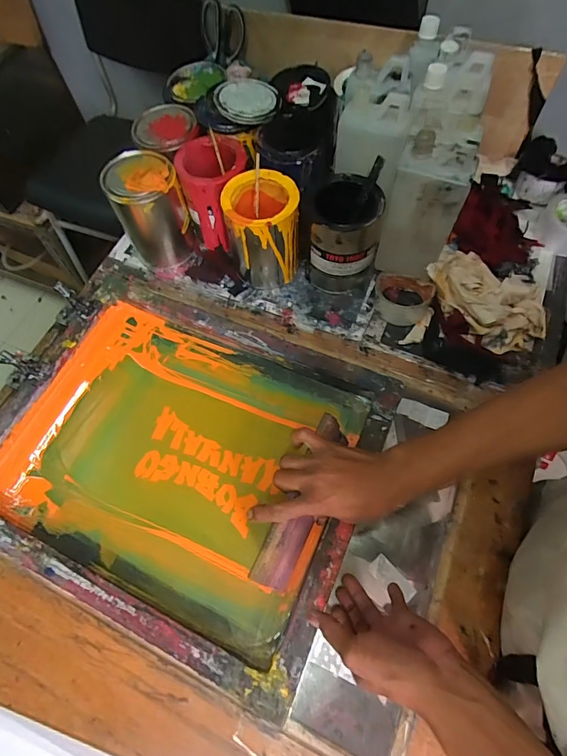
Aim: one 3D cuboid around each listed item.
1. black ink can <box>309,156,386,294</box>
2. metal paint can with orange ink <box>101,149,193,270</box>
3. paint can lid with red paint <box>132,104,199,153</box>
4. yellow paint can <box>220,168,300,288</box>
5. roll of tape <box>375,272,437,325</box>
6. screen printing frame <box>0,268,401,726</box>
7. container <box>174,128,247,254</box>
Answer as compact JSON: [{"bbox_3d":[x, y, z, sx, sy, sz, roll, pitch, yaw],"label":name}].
[{"bbox_3d":[0.095,-0.221,0.623,0.100,0.148,0.107,5,65,5],"label":"black ink can"},{"bbox_3d":[-0.215,-0.276,0.661,0.105,0.159,0.106,-1,65,2],"label":"metal paint can with orange ink"},{"bbox_3d":[-0.194,-0.409,0.650,0.103,0.017,0.111,-1,65,2],"label":"paint can lid with red paint"},{"bbox_3d":[-0.031,-0.230,0.637,0.103,0.149,0.106,-1,65,2],"label":"yellow paint can"},{"bbox_3d":[0.188,-0.126,0.628,0.089,0.042,0.071,6,65,6],"label":"roll of tape"},{"bbox_3d":[-0.140,0.081,0.538,0.496,0.046,0.416,23,68,13],"label":"screen printing frame"},{"bbox_3d":[-0.111,-0.308,0.676,0.101,0.142,0.109,13,66,9],"label":"container"}]

